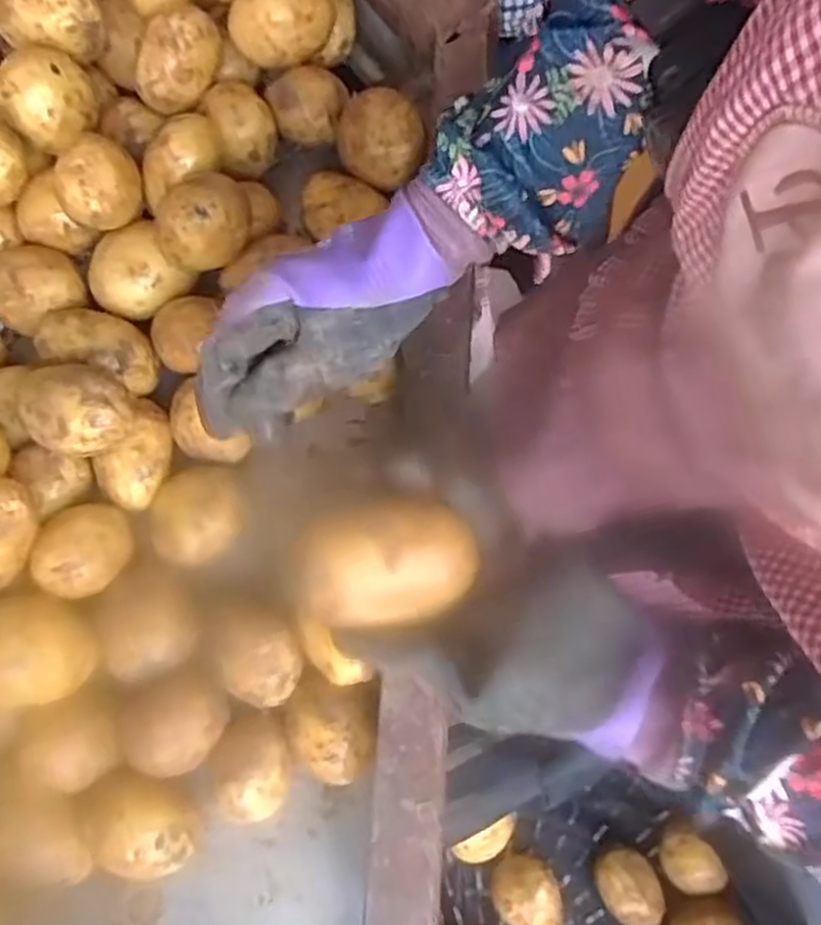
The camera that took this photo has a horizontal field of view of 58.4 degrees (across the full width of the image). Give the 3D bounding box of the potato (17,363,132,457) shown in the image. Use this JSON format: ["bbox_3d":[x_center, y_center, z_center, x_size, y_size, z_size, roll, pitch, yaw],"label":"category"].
[{"bbox_3d":[-0.196,-0.030,0.438,0.055,0.045,0.055,0,74,1],"label":"potato"}]

